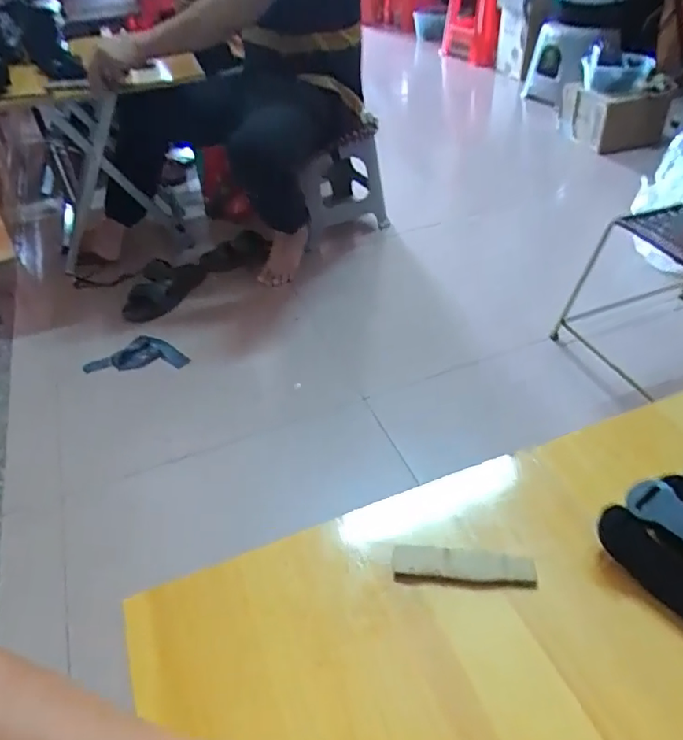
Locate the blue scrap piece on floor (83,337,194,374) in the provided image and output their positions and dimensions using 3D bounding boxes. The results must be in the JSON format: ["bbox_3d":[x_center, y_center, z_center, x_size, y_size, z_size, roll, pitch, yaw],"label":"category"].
[{"bbox_3d":[-0.480,-0.035,1.356,0.241,0.040,0.087,-5,40,-3],"label":"blue scrap piece on floor"}]

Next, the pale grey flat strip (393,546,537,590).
[{"bbox_3d":[0.076,0.124,0.359,0.086,0.007,0.023,1,41,4],"label":"pale grey flat strip"}]

